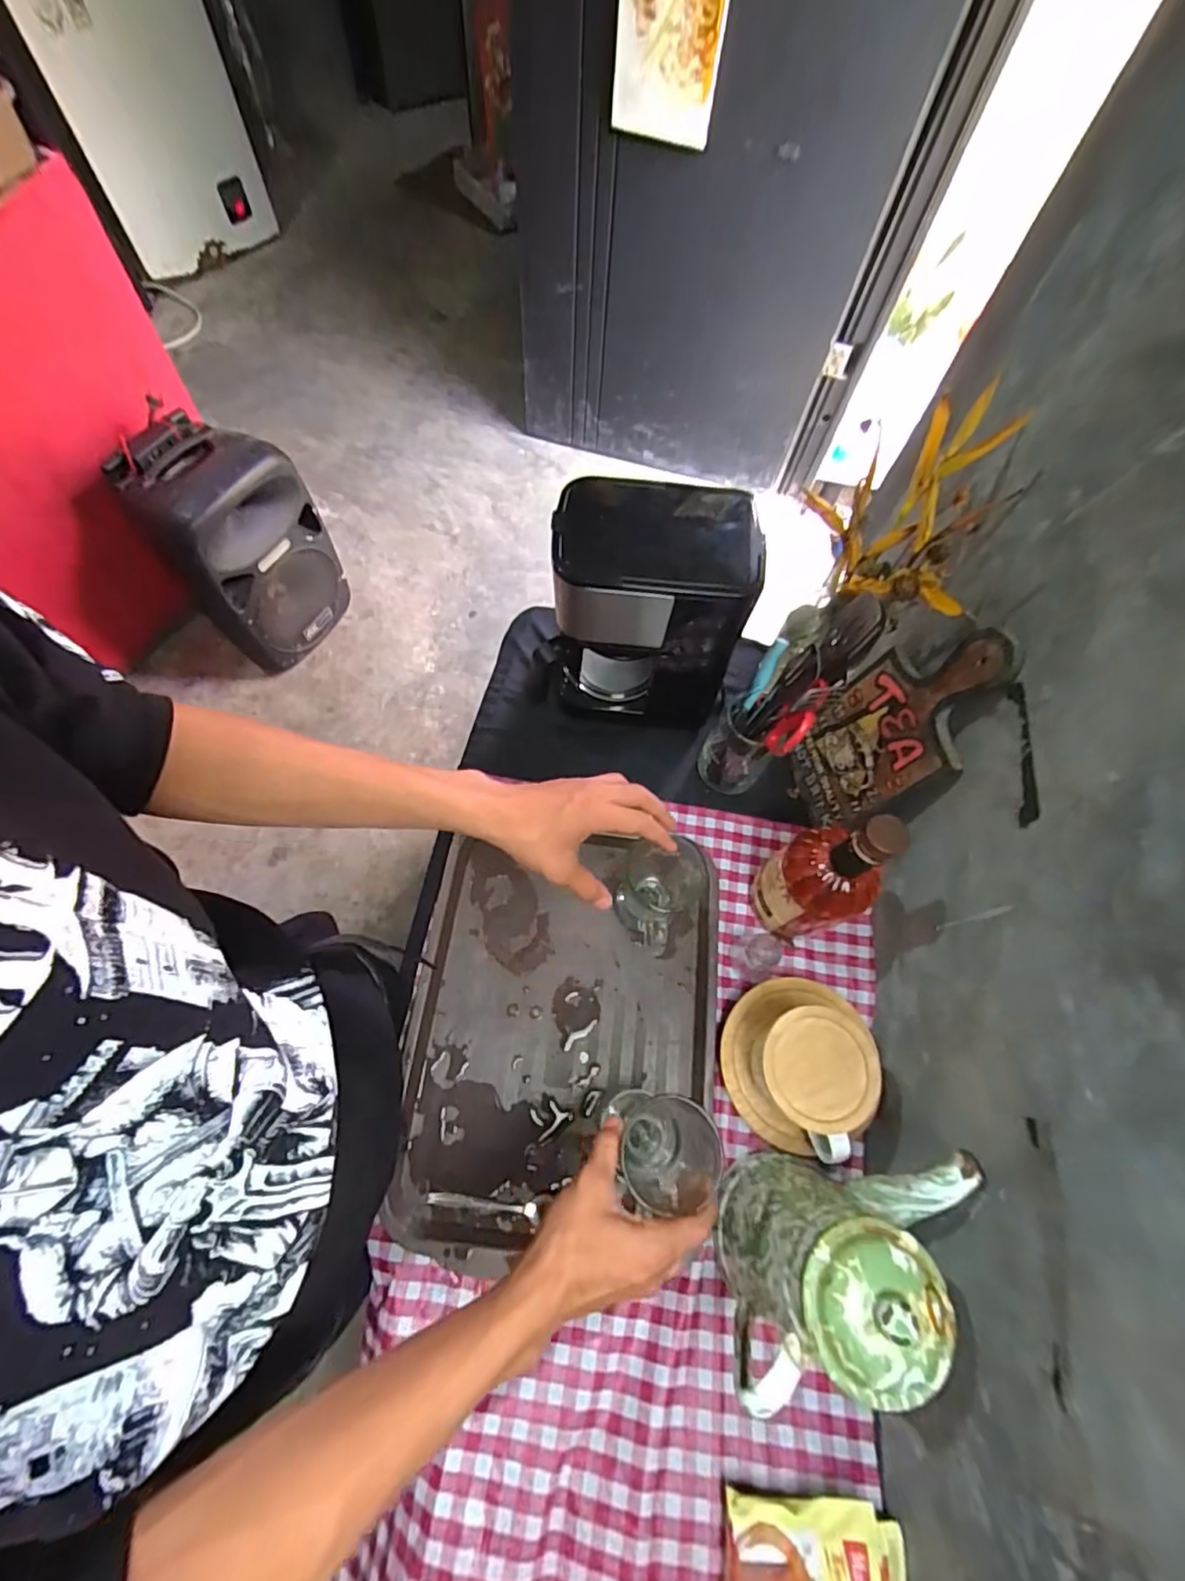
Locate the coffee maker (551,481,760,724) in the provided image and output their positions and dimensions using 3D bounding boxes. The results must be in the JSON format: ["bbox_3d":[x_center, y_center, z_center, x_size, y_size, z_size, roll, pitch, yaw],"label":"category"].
[{"bbox_3d":[0.057,-0.191,0.669,0.199,0.256,0.134,3,67,-2],"label":"coffee maker"}]

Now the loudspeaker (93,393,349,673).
[{"bbox_3d":[-0.779,-0.539,1.349,0.211,0.494,0.298,30,69,9],"label":"loudspeaker"}]

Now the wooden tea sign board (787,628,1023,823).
[{"bbox_3d":[0.300,-0.059,0.609,0.009,0.274,0.133,-4,65,-22],"label":"wooden tea sign board"}]

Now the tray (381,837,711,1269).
[{"bbox_3d":[-0.028,0.241,0.610,0.305,0.025,0.392,5,67,-1],"label":"tray"}]

